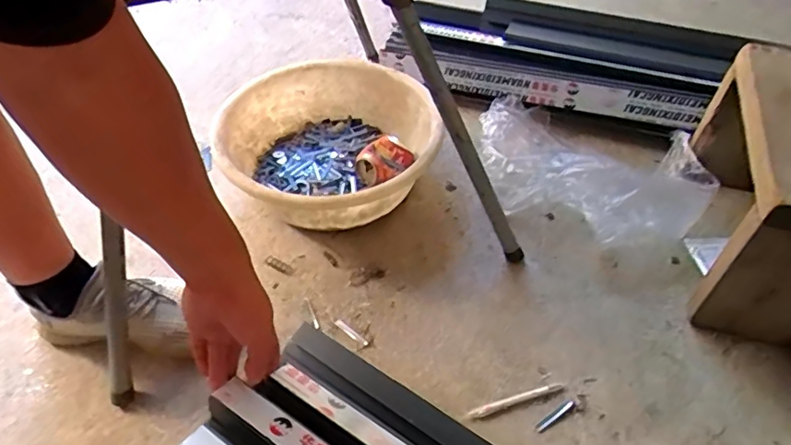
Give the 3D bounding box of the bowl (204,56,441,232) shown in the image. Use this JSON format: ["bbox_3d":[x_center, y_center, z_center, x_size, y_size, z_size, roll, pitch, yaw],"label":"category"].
[{"bbox_3d":[-0.110,-0.137,0.975,0.343,0.132,0.369,0,52,0],"label":"bowl"}]

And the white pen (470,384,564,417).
[{"bbox_3d":[0.160,0.234,0.734,0.135,0.010,0.012,-12,46,-14],"label":"white pen"}]

